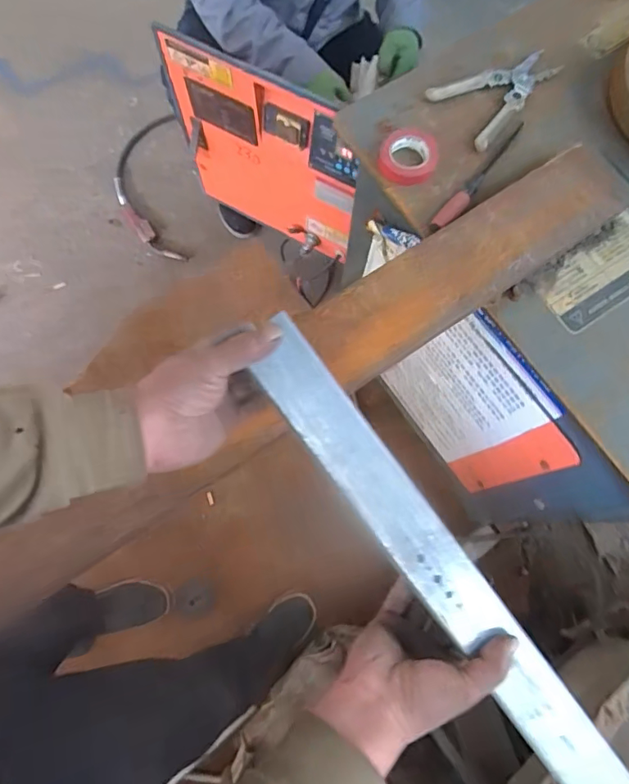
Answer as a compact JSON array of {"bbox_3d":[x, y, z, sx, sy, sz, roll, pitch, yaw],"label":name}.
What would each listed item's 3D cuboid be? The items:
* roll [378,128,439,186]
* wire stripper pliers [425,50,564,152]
[{"bbox_3d":[0.125,-0.313,0.669,0.074,0.022,0.085,16,74,4],"label":"roll"},{"bbox_3d":[0.263,-0.413,0.699,0.180,0.016,0.117,-30,77,-9],"label":"wire stripper pliers"}]

